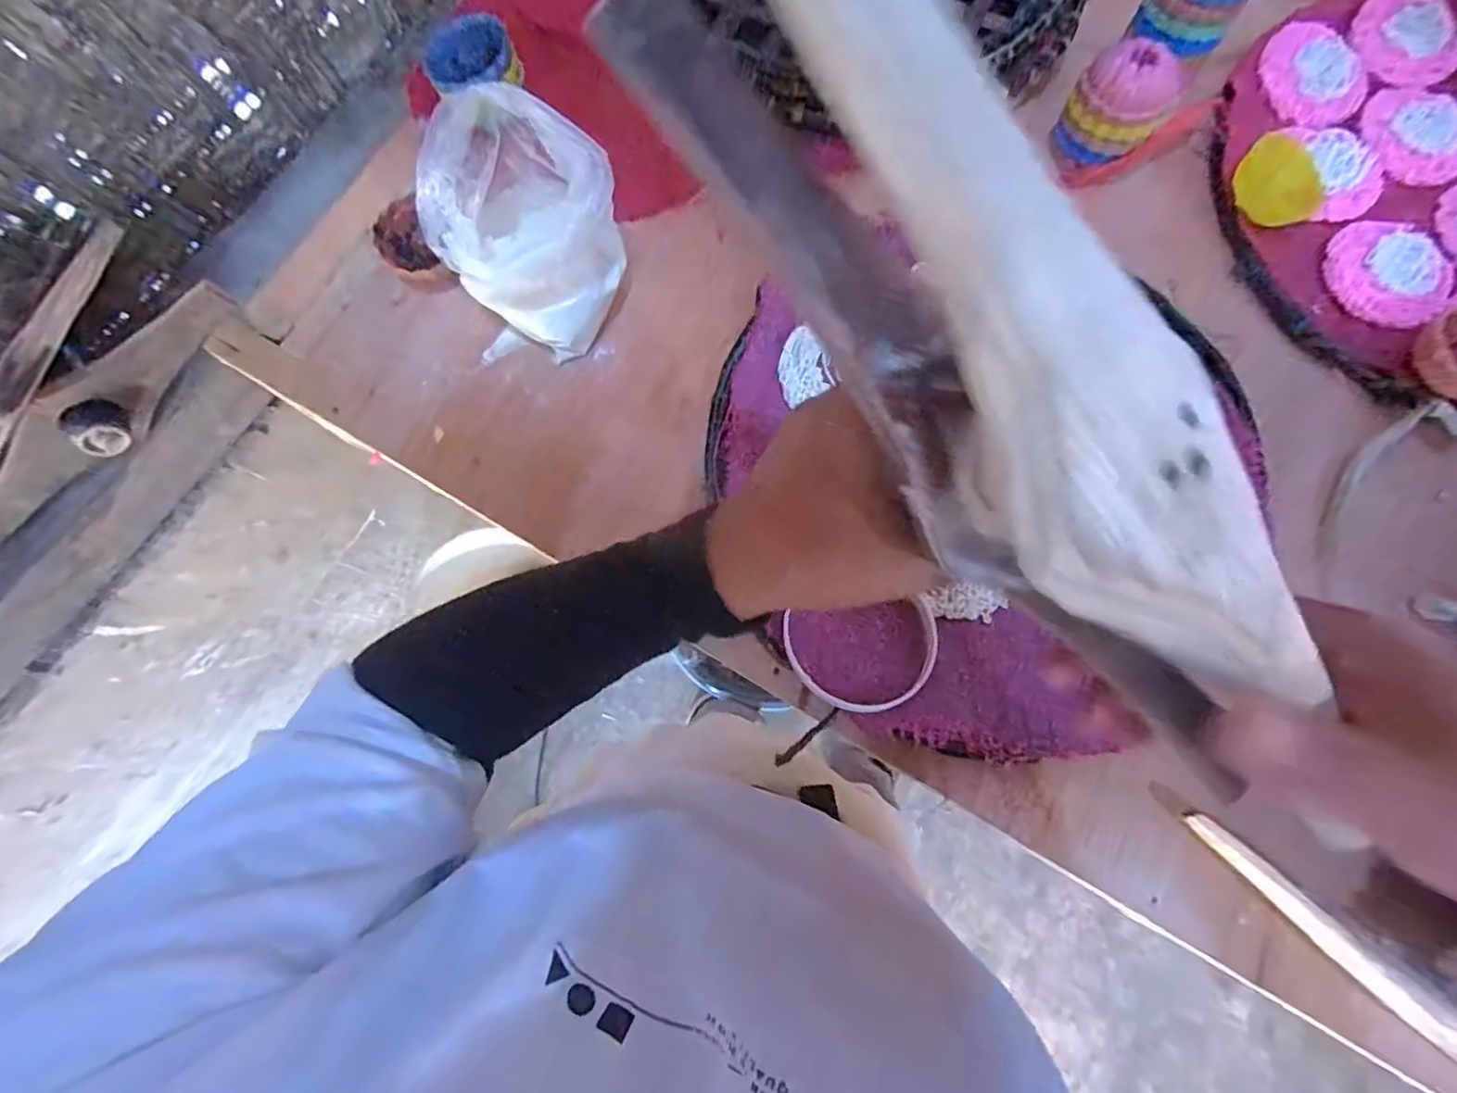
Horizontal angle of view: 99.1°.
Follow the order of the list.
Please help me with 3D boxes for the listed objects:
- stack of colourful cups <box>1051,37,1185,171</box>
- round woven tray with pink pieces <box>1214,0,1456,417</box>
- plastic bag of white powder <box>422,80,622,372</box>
[{"bbox_3d":[0.265,-0.299,0.428,0.060,0.056,0.055,31,80,8],"label":"stack of colourful cups"},{"bbox_3d":[0.524,-0.248,0.433,0.347,0.035,0.336,0,77,1],"label":"round woven tray with pink pieces"},{"bbox_3d":[-0.125,-0.192,0.390,0.093,0.103,0.116,27,79,7],"label":"plastic bag of white powder"}]

